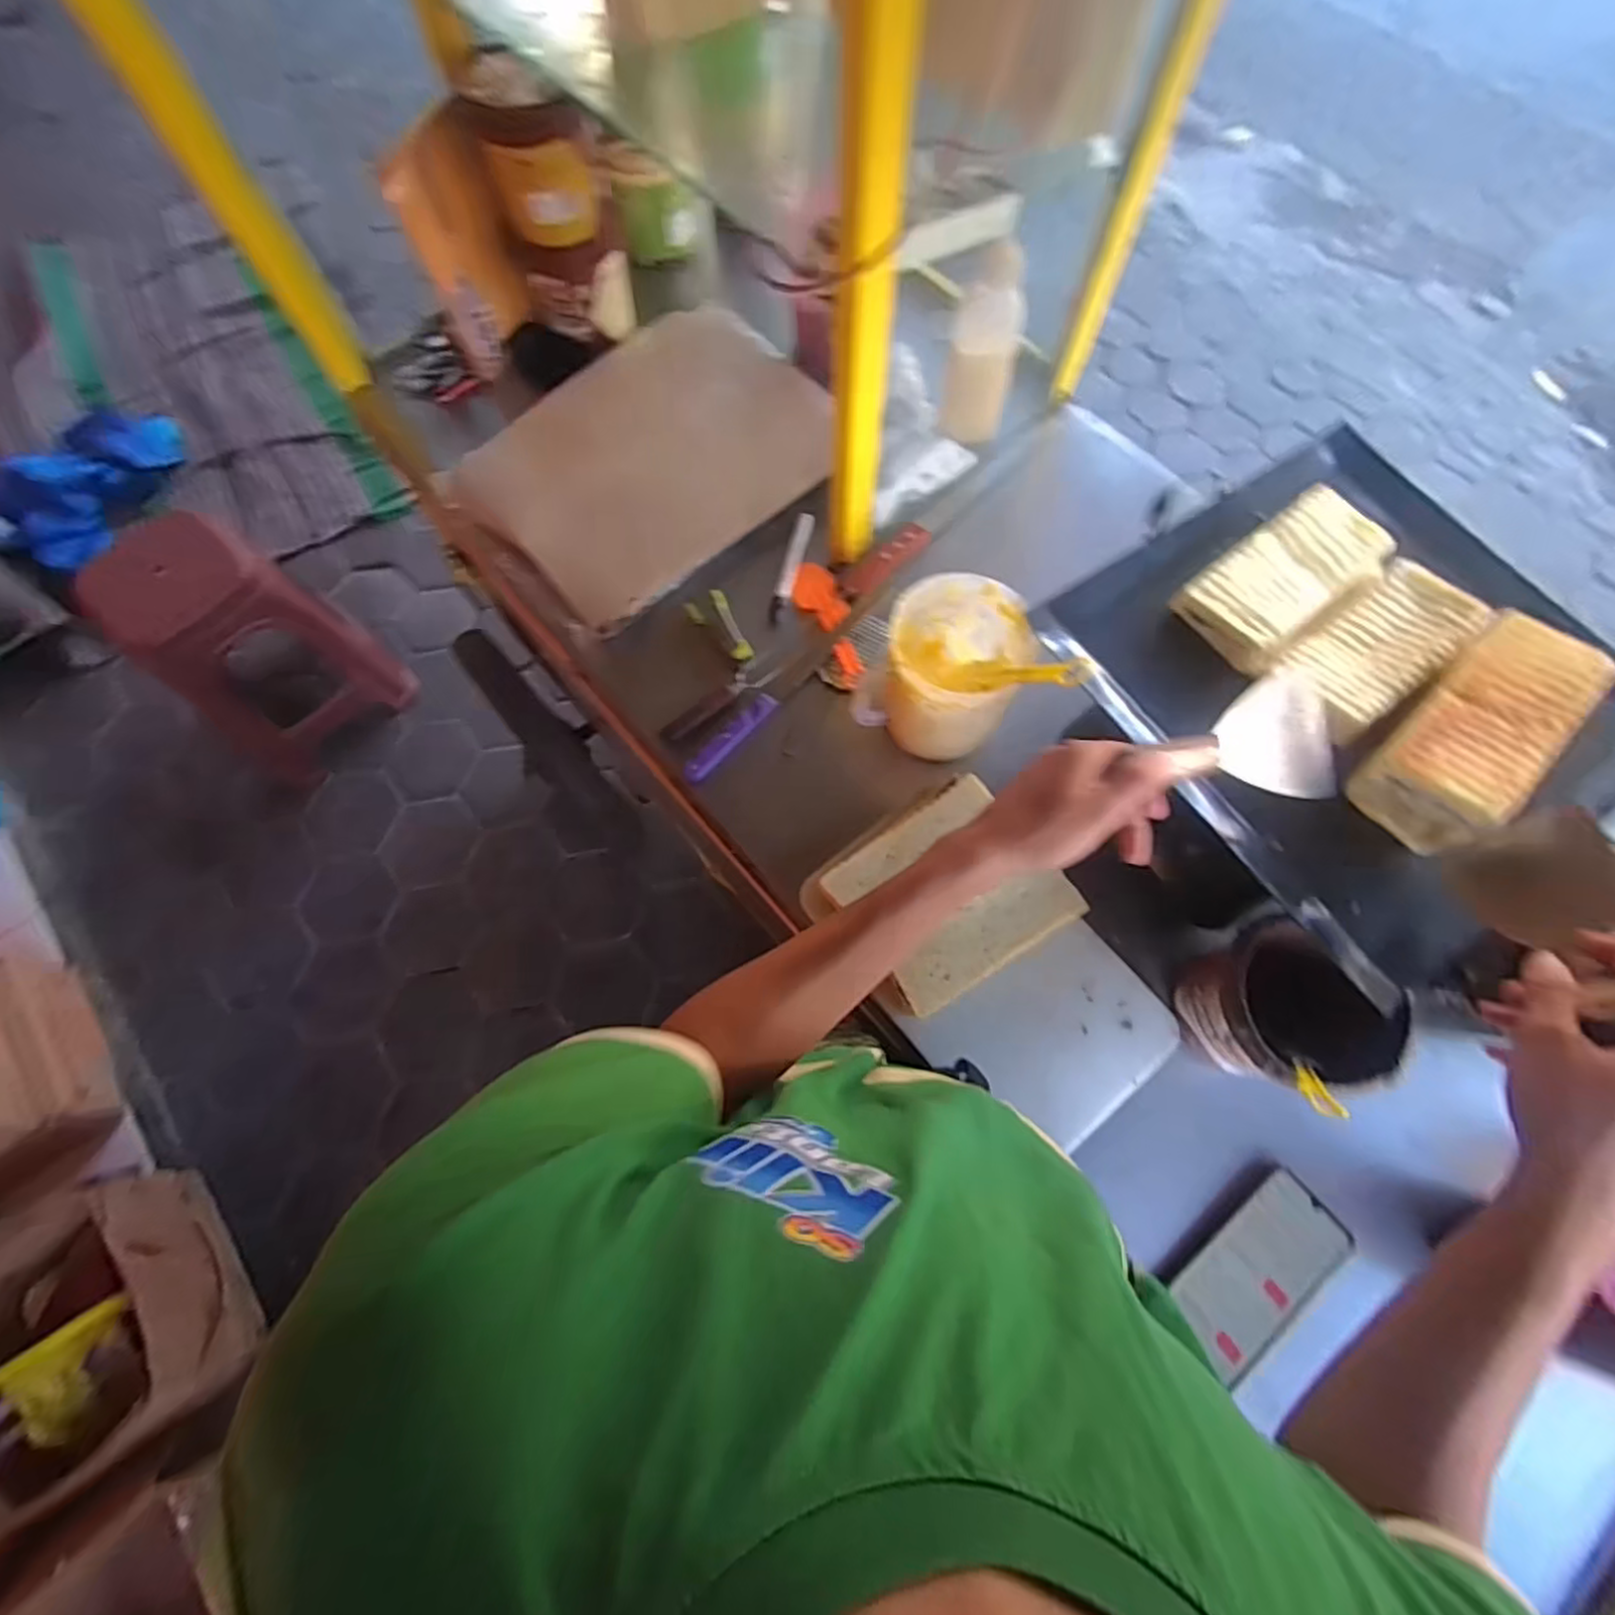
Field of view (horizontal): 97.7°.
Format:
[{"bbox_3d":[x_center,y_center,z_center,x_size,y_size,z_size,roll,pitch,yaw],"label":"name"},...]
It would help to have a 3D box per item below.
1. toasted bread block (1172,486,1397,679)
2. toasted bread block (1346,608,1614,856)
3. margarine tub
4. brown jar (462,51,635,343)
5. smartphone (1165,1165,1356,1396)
[{"bbox_3d":[0.409,-0.196,0.601,0.177,0.040,0.092,-37,72,-11],"label":"toasted bread block"},{"bbox_3d":[0.498,-0.059,0.523,0.186,0.068,0.081,-43,73,-13],"label":"toasted bread block"},{"bbox_3d":[0.134,-0.128,0.671,0.120,0.126,0.129,-1,69,2],"label":"margarine tub"},{"bbox_3d":[-0.275,-0.651,0.788,0.123,0.244,0.108,-16,69,-3],"label":"brown jar"},{"bbox_3d":[0.358,0.366,0.557,0.150,0.006,0.074,-39,75,-11],"label":"smartphone"}]

